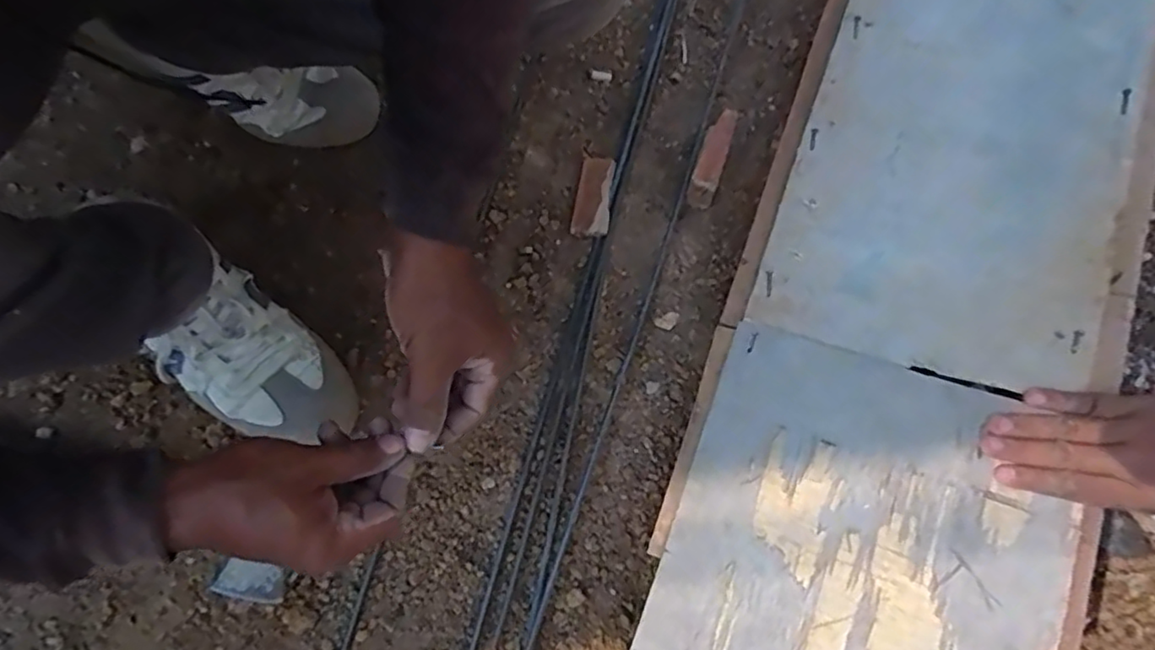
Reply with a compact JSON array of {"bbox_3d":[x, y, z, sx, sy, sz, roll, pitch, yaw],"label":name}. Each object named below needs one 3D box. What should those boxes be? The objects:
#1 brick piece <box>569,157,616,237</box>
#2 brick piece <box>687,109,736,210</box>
[{"bbox_3d":[0.016,-0.127,0.609,0.035,0.024,0.085,8,77,2],"label":"brick piece"},{"bbox_3d":[0.129,-0.160,0.600,0.025,0.062,0.079,18,77,4],"label":"brick piece"}]

